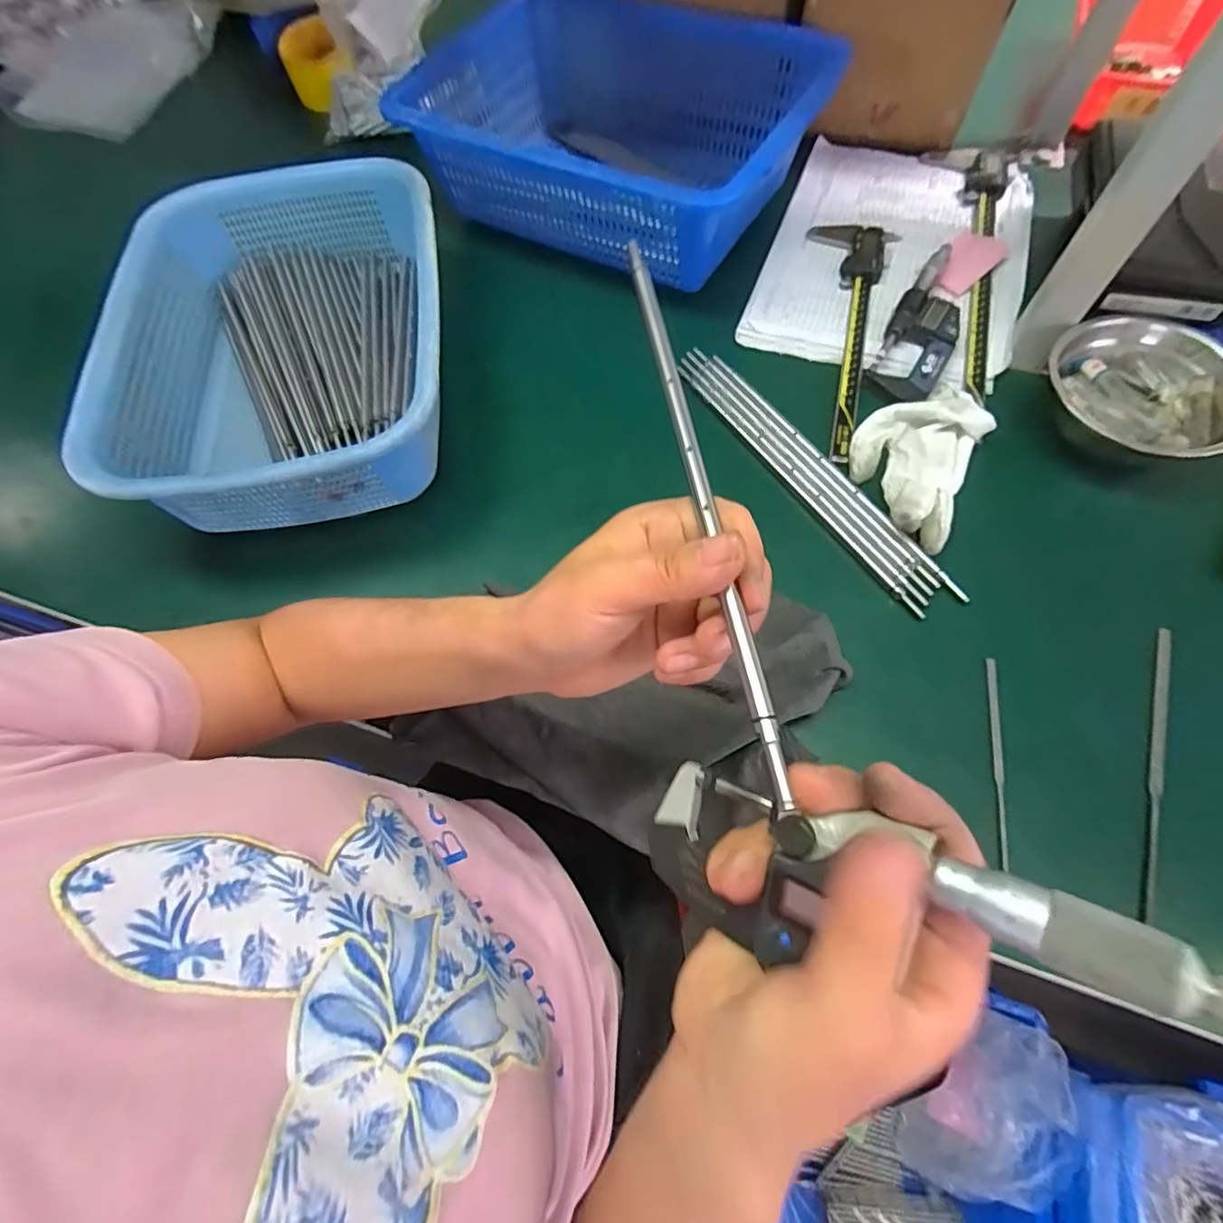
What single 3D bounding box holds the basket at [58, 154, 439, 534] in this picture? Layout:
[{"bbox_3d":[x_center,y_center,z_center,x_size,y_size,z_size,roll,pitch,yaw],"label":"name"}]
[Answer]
[{"bbox_3d":[-0.246,-0.208,0.461,0.234,0.088,0.323,-9,65,-1],"label":"basket"}]

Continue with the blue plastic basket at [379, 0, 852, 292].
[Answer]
[{"bbox_3d":[0.000,-0.448,0.557,0.352,0.121,0.264,24,69,13],"label":"blue plastic basket"}]

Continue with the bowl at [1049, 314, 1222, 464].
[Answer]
[{"bbox_3d":[0.386,-0.161,0.422,0.123,0.054,0.123,-1,65,3],"label":"bowl"}]

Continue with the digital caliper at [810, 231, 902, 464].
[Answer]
[{"bbox_3d":[0.191,-0.240,0.492,0.069,0.016,0.269,13,67,9],"label":"digital caliper"}]

